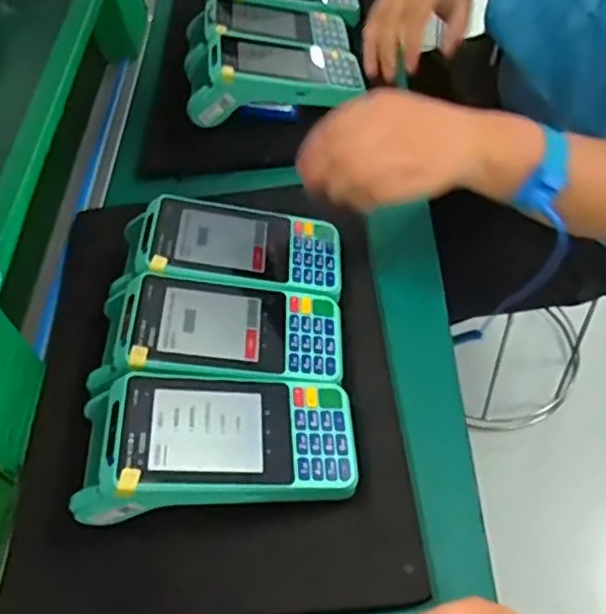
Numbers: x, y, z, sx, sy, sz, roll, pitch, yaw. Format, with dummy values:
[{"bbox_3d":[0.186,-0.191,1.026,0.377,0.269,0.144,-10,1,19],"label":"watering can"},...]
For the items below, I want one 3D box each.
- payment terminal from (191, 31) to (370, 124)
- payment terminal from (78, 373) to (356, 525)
[{"bbox_3d":[-0.027,-0.225,0.622,0.168,0.069,0.073,-9,54,0],"label":"payment terminal"},{"bbox_3d":[-0.050,0.083,0.381,0.163,0.050,0.085,-10,54,-1],"label":"payment terminal"}]

